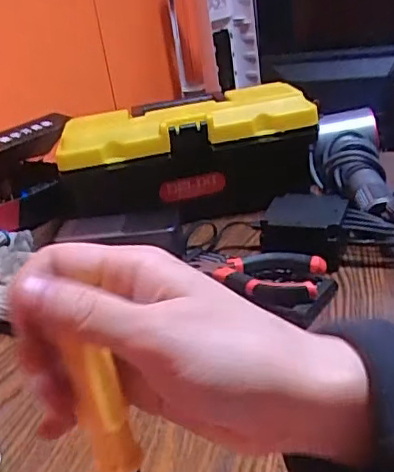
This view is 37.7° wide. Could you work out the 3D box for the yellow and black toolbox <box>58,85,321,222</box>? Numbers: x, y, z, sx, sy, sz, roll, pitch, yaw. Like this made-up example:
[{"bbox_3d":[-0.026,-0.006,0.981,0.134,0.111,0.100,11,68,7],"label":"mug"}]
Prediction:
[{"bbox_3d":[-0.007,-0.091,0.676,0.292,0.114,0.122,-8,26,3],"label":"yellow and black toolbox"}]

